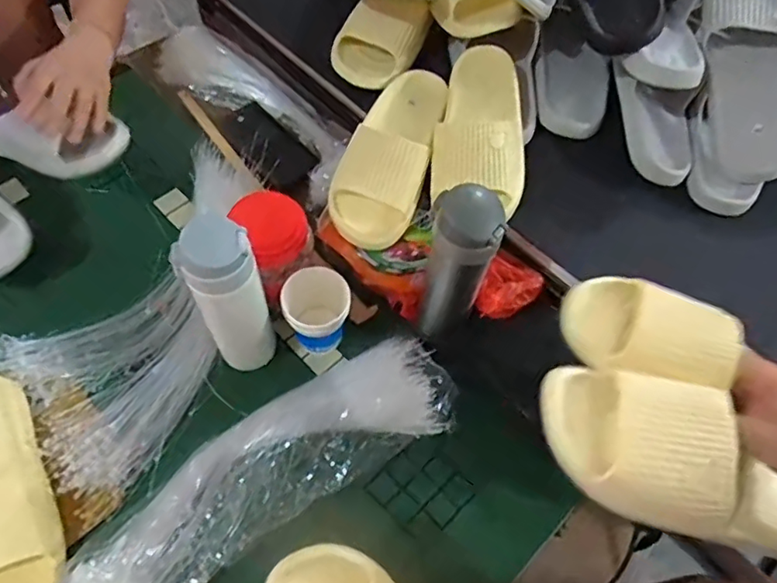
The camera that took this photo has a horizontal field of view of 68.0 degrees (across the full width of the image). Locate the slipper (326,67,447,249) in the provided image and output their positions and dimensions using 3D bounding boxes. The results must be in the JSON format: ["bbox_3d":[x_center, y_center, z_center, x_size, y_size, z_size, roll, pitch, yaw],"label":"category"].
[{"bbox_3d":[0.005,-0.170,0.678,0.099,0.061,0.243,17,62,5],"label":"slipper"}]

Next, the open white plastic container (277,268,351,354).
[{"bbox_3d":[-0.080,0.029,0.650,0.068,0.104,0.066,2,61,-3],"label":"open white plastic container"}]

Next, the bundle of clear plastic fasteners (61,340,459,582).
[{"bbox_3d":[-0.117,0.176,0.582,0.402,0.047,0.137,-30,68,-18],"label":"bundle of clear plastic fasteners"}]

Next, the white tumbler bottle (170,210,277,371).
[{"bbox_3d":[-0.154,0.020,0.578,0.065,0.235,0.073,-21,65,-14],"label":"white tumbler bottle"}]

